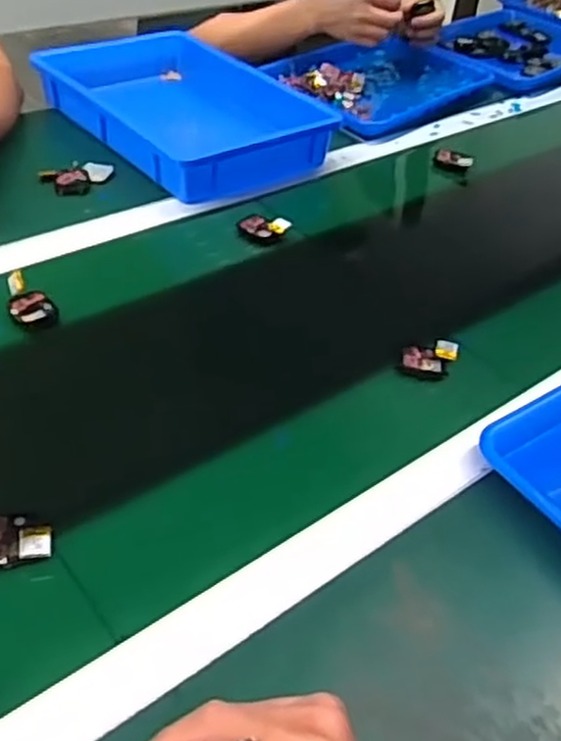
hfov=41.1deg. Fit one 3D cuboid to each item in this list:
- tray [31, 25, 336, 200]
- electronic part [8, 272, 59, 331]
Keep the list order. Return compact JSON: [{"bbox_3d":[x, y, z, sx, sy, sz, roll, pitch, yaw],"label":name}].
[{"bbox_3d":[-0.120,-0.343,0.981,0.259,0.058,0.351,-26,50,-32],"label":"tray"},{"bbox_3d":[-0.227,-0.066,0.683,0.041,0.023,0.053,-11,44,-20],"label":"electronic part"}]

